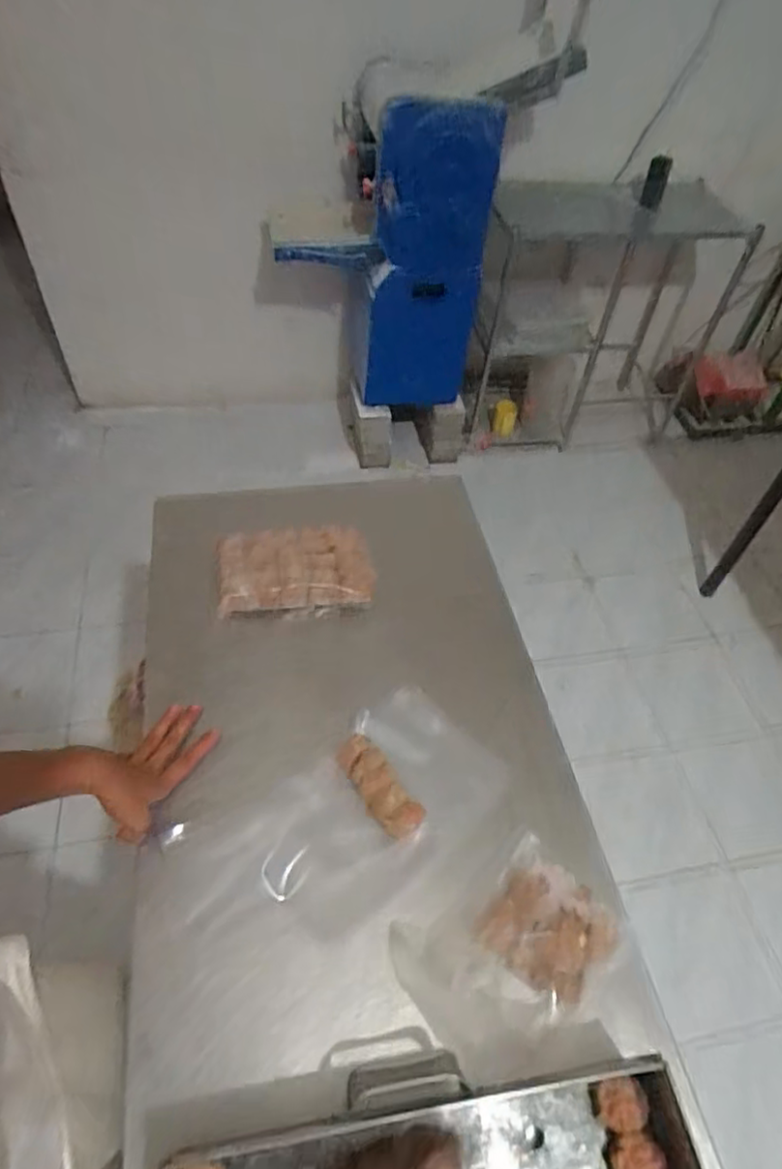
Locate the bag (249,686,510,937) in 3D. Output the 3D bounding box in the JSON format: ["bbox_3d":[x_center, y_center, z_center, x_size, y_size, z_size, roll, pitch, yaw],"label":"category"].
[{"bbox_3d":[-0.009,0.238,0.720,0.179,0.048,0.281,37,57,23],"label":"bag"}]

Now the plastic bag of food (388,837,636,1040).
[{"bbox_3d":[0.119,0.349,0.627,0.208,0.056,0.155,-24,56,-22],"label":"plastic bag of food"}]

